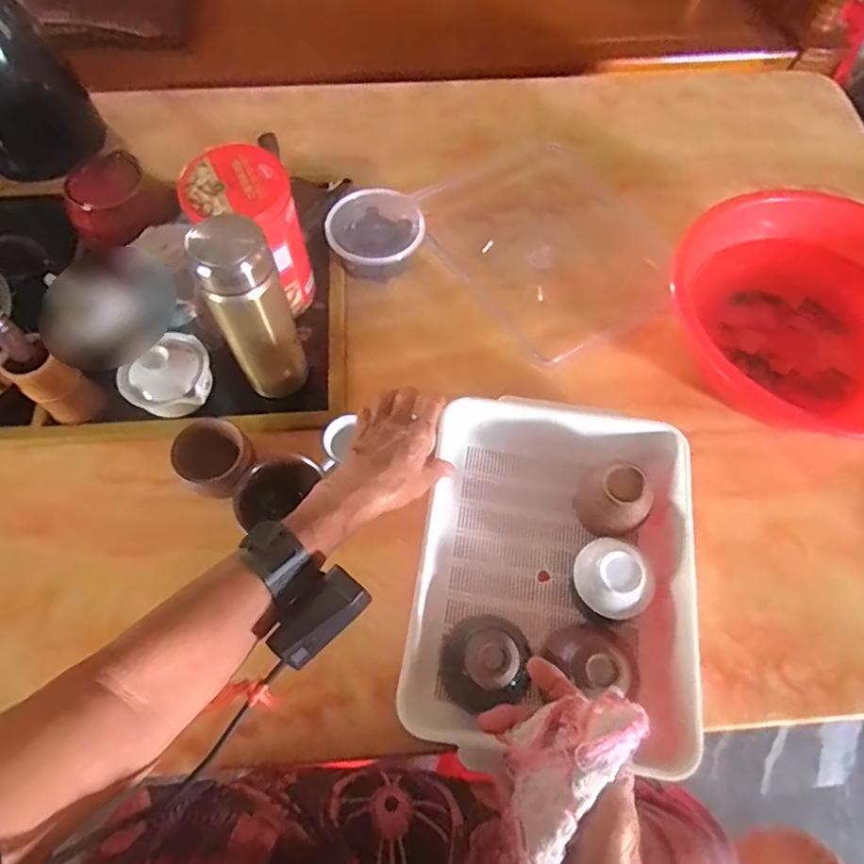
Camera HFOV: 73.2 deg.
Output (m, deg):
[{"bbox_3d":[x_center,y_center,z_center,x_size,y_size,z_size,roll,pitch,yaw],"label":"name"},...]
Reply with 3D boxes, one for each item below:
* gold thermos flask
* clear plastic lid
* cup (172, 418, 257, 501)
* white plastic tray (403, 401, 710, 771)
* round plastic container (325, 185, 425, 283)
[{"bbox_3d":[-0.170,-0.111,0.563,0.064,0.204,0.057,-23,67,-11],"label":"gold thermos flask"},{"bbox_3d":[0.154,-0.249,0.752,0.265,0.022,0.318,-31,68,-17],"label":"clear plastic lid"},{"bbox_3d":[-0.206,0.031,0.567,0.070,0.066,0.063,29,68,12],"label":"cup"},{"bbox_3d":[0.111,0.126,0.538,0.233,0.072,0.309,9,65,3],"label":"white plastic tray"},{"bbox_3d":[-0.067,-0.237,0.709,0.110,0.056,0.108,-16,66,-8],"label":"round plastic container"}]

